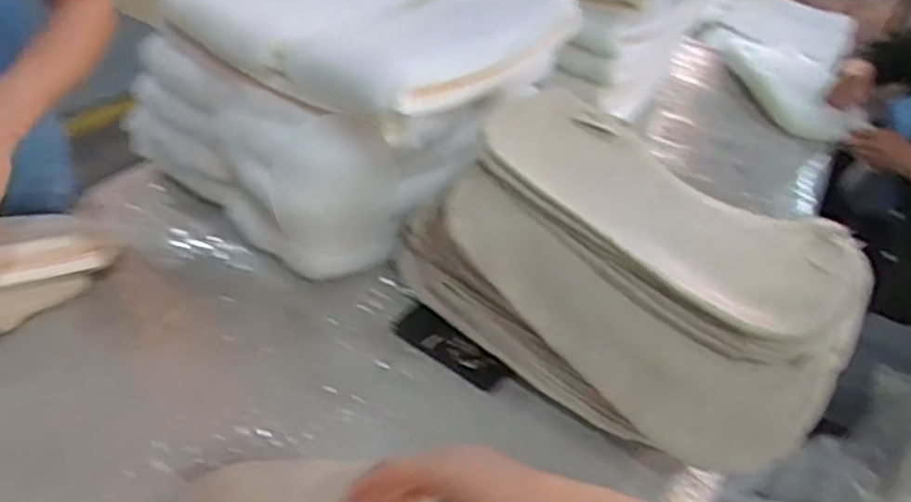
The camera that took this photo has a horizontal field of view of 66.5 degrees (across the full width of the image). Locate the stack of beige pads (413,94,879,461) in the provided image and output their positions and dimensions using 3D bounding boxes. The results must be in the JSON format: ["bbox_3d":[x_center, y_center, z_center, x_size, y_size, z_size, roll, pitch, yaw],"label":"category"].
[{"bbox_3d":[0.209,0.017,0.894,0.541,0.227,0.320,33,46,28],"label":"stack of beige pads"}]

